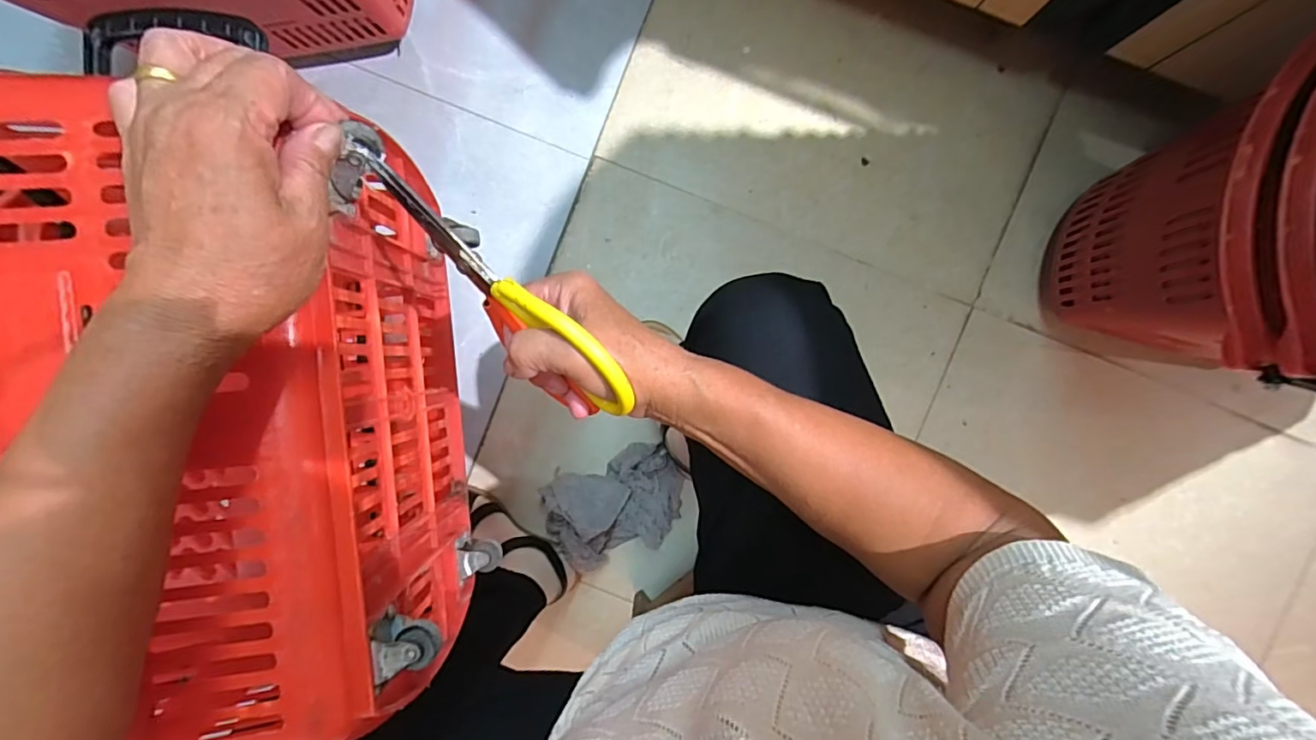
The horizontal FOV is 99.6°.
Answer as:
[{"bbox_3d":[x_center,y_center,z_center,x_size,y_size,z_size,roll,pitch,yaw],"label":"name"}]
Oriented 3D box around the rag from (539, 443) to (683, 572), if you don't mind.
[{"bbox_3d":[-0.064,0.199,0.796,0.206,0.069,0.147,-26,93,2],"label":"rag"}]

